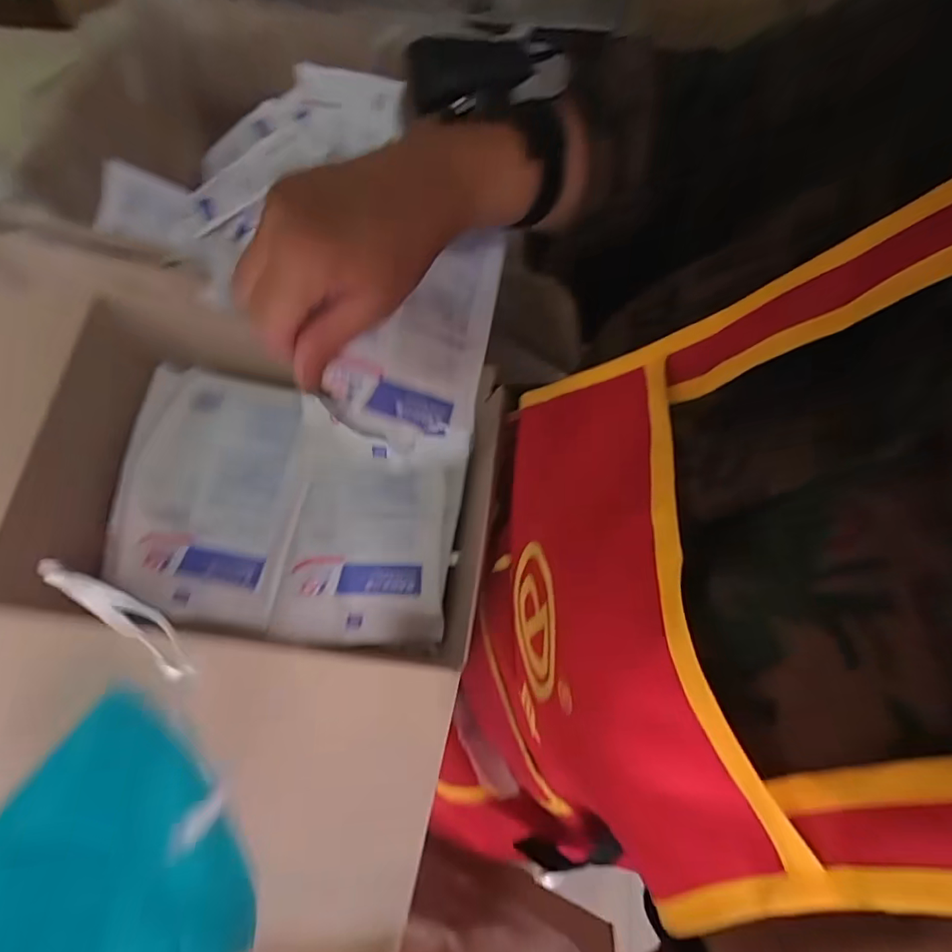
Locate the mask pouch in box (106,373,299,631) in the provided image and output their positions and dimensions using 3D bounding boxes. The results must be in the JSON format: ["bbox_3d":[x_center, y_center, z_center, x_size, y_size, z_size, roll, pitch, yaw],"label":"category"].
[{"bbox_3d":[-0.199,0.010,0.381,0.134,0.018,0.182,11,70,3],"label":"mask pouch in box"}]

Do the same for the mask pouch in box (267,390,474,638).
[{"bbox_3d":[-0.076,0.039,0.373,0.120,0.021,0.159,8,84,-9],"label":"mask pouch in box"}]

